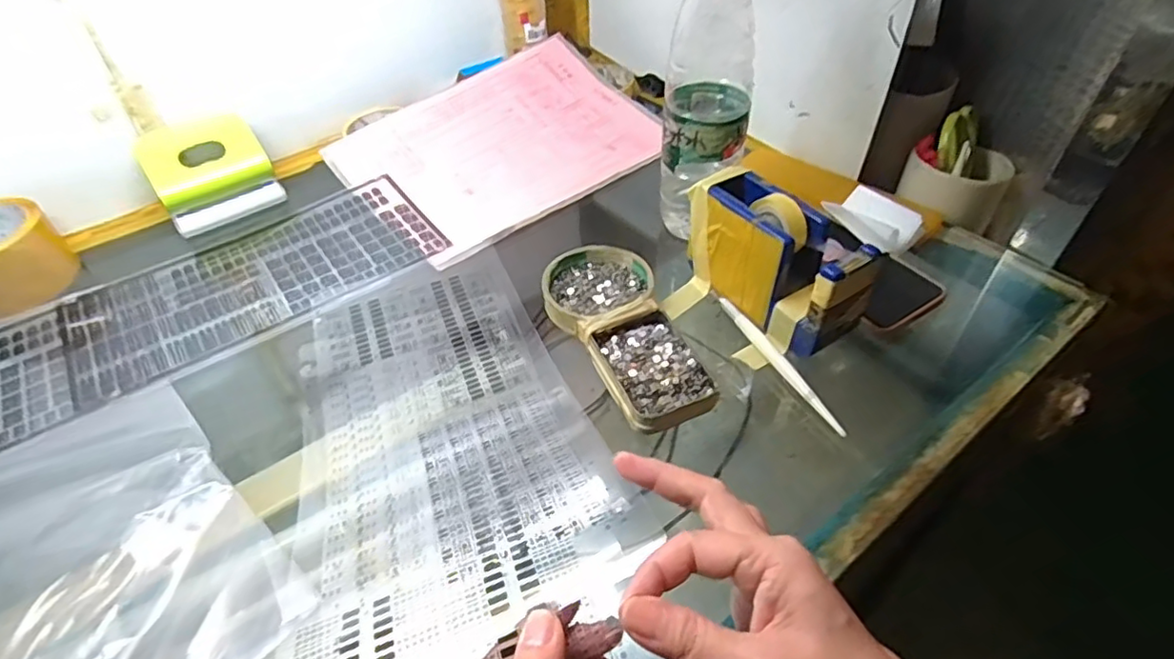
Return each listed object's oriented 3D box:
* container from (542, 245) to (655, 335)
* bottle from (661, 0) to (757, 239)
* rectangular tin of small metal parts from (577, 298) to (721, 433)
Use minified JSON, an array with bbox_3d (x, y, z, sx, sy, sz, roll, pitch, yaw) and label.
[{"bbox_3d":[0.008,-0.032,0.467,0.081,0.018,0.079,-2,46,2],"label":"container"},{"bbox_3d":[0.091,-0.173,0.463,0.065,0.221,0.072,6,46,10],"label":"bottle"},{"bbox_3d":[0.042,0.024,0.411,0.064,0.016,0.093,-18,47,-13],"label":"rectangular tin of small metal parts"}]

